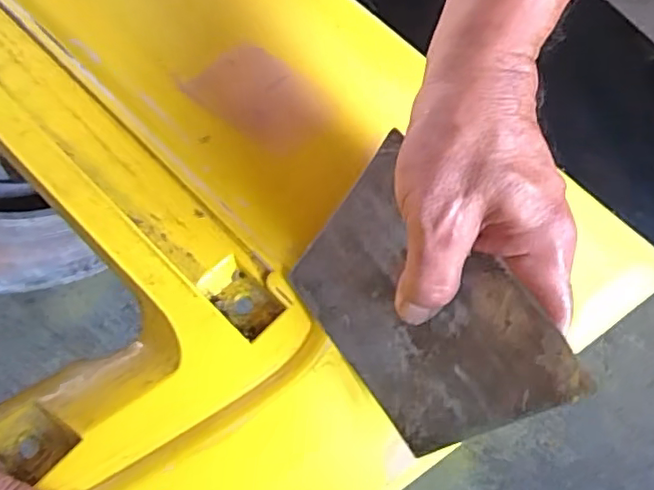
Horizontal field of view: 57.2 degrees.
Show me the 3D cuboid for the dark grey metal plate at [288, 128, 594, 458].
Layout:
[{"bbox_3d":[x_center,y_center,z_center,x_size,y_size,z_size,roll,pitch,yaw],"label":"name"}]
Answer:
[{"bbox_3d":[0.041,0.033,0.289,0.097,0.008,0.136,-46,69,27],"label":"dark grey metal plate"}]

